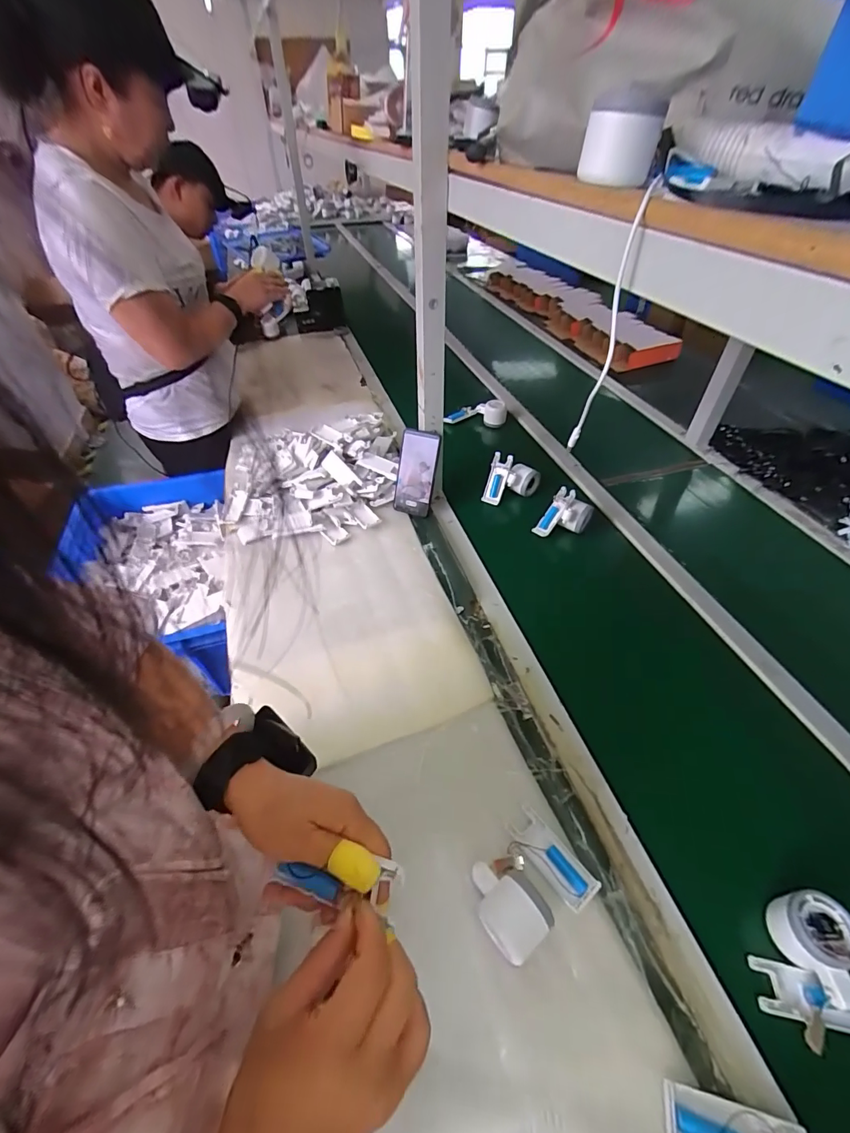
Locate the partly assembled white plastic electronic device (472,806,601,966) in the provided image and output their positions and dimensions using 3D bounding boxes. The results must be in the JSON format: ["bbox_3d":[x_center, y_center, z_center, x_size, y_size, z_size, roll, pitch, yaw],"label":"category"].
[{"bbox_3d":[0.107,0.329,0.463,0.121,0.049,0.098,-32,54,-26],"label":"partly assembled white plastic electronic device"}]

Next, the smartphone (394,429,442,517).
[{"bbox_3d":[-0.018,-0.183,0.882,0.079,0.165,0.011,13,25,12],"label":"smartphone"}]

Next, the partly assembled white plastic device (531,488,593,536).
[{"bbox_3d":[0.272,-0.098,0.871,0.091,0.070,0.075,-35,55,-29],"label":"partly assembled white plastic device"}]

